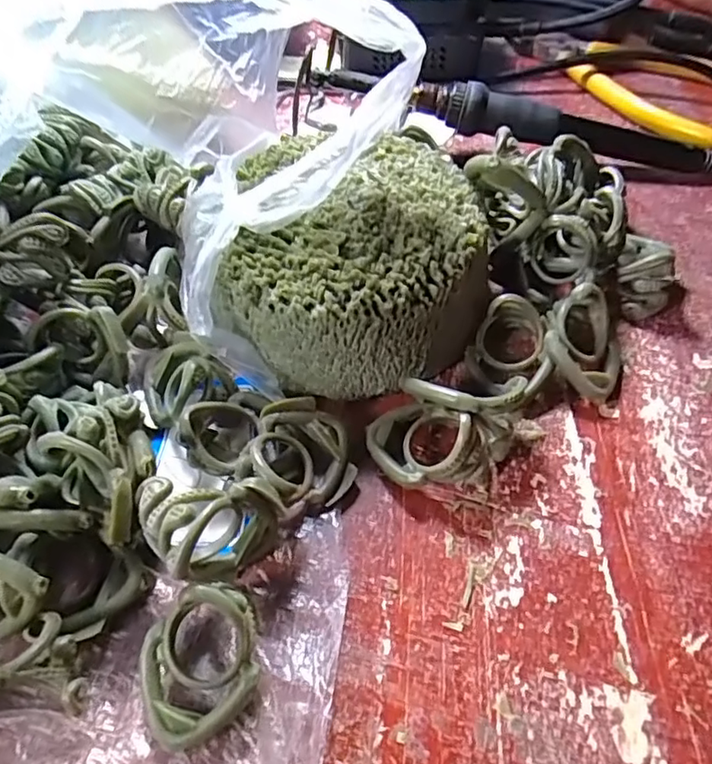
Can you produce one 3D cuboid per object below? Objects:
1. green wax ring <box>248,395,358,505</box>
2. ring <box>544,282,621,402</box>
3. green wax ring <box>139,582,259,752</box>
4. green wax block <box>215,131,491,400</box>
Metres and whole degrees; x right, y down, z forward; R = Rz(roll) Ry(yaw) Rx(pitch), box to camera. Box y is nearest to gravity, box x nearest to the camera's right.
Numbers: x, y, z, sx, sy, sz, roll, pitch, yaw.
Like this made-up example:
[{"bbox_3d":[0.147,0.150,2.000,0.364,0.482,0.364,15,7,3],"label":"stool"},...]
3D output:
[{"bbox_3d":[-0.017,0.022,0.181,0.030,0.019,0.032,1,55,-1],"label":"green wax ring"},{"bbox_3d":[0.080,-0.014,0.202,0.027,0.024,0.032,24,59,18],"label":"ring"},{"bbox_3d":[-0.039,0.069,0.145,0.033,0.024,0.029,-31,61,-20],"label":"green wax ring"},{"bbox_3d":[0.000,-0.046,0.212,0.088,0.038,0.091,-3,55,0],"label":"green wax block"}]

